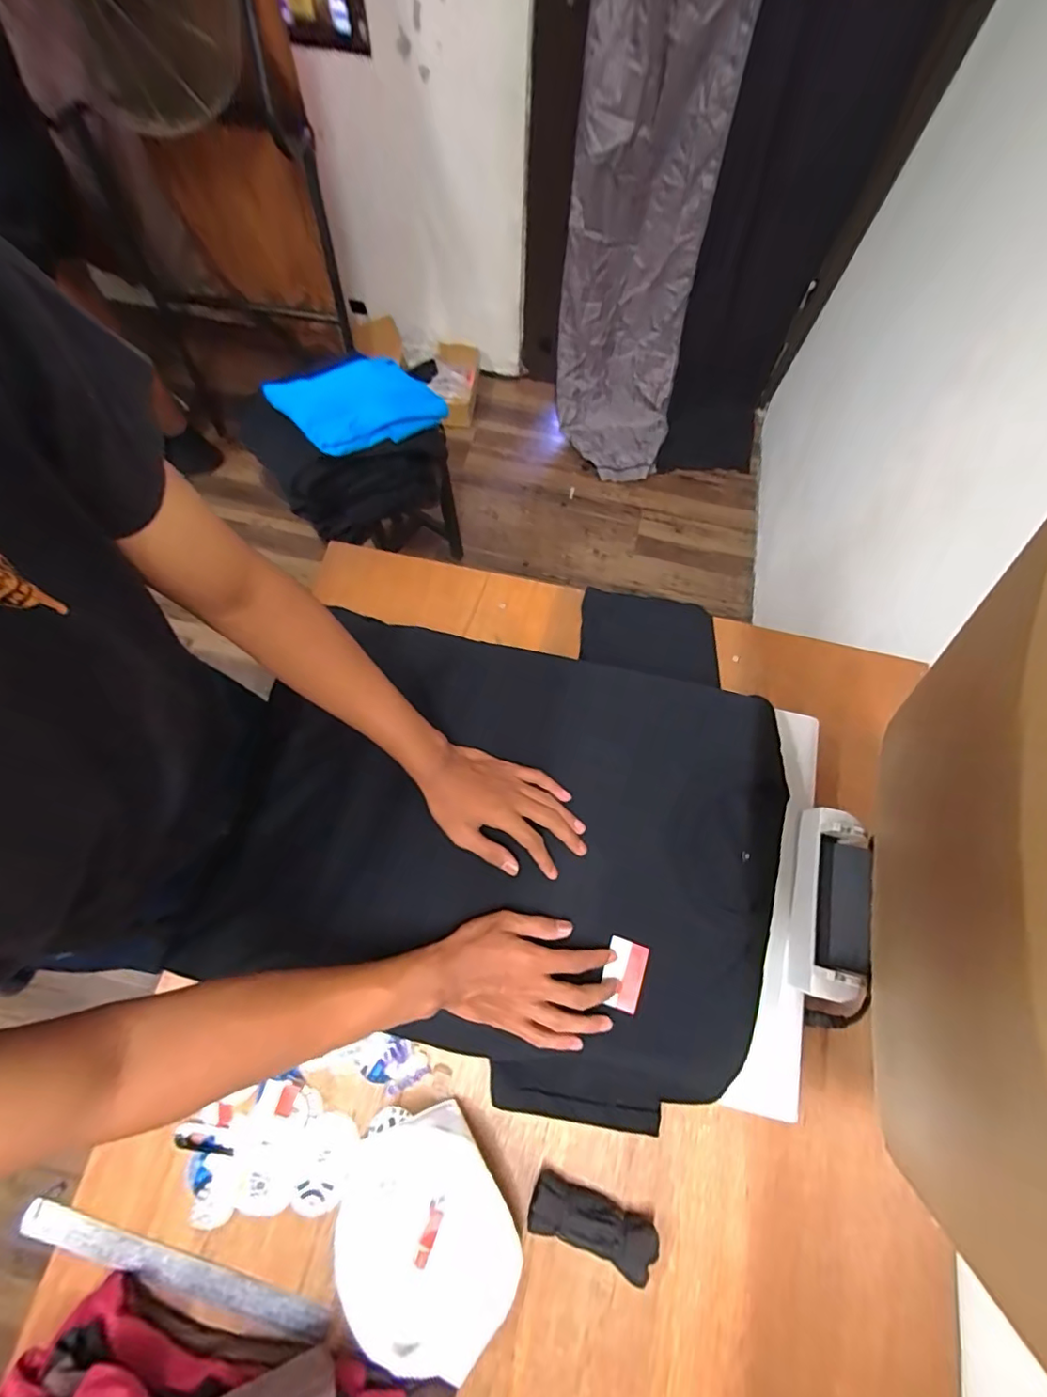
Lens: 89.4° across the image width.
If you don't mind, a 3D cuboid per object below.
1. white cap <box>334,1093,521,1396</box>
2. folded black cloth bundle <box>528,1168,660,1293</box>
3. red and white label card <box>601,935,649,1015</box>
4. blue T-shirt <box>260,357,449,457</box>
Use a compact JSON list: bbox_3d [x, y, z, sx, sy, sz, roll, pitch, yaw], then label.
[{"bbox_3d":[-0.097,0.528,0.523,0.167,0.042,0.191,-24,73,-8],"label":"white cap"},{"bbox_3d":[0.068,0.529,0.529,0.126,0.029,0.047,21,72,6],"label":"folded black cloth bundle"},{"bbox_3d":[0.100,0.274,0.527,0.038,0.004,0.062,20,67,2],"label":"red and white label card"},{"bbox_3d":[-0.327,-0.589,1.047,0.294,0.032,0.243,-31,72,-26],"label":"blue T-shirt"}]

